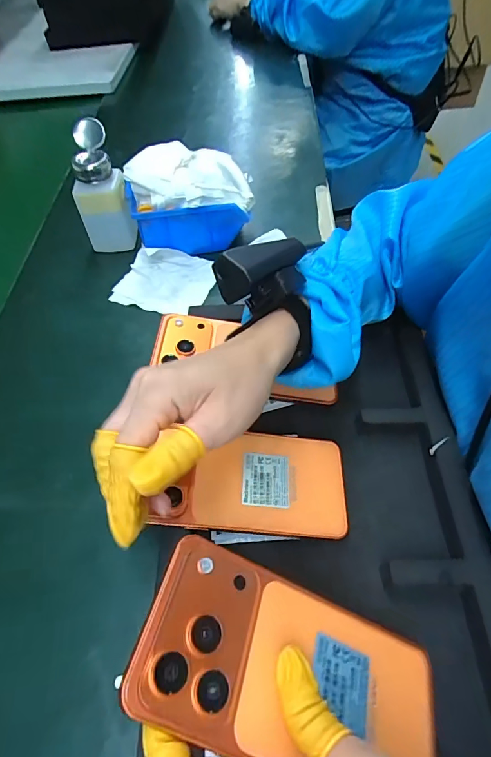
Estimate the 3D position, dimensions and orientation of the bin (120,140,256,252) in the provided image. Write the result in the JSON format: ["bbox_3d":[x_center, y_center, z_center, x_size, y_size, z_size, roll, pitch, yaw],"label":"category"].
[{"bbox_3d":[-0.066,-0.224,0.491,0.141,0.102,0.109,-14,55,-4],"label":"bin"}]

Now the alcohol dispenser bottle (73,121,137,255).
[{"bbox_3d":[-0.168,-0.214,0.472,0.060,0.126,0.063,-16,55,-6],"label":"alcohol dispenser bottle"}]

